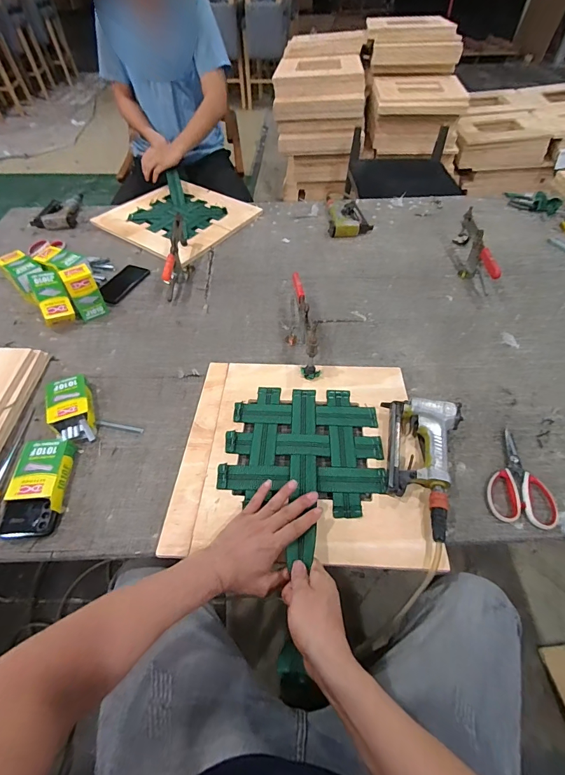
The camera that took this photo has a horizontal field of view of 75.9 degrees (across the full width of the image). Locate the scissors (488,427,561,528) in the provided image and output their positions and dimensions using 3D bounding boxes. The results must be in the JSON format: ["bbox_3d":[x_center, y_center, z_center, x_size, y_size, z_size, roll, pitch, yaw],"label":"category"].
[{"bbox_3d":[0.410,0.153,0.638,0.104,0.014,0.178,8,51,7],"label":"scissors"}]

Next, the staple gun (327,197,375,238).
[{"bbox_3d":[0.222,-0.592,1.238,0.145,0.044,0.233,-1,50,0],"label":"staple gun"}]

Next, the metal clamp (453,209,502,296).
[{"bbox_3d":[0.542,-0.380,1.023,0.055,0.099,0.298,7,51,6],"label":"metal clamp"}]

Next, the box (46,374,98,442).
[{"bbox_3d":[-0.423,0.046,0.726,0.079,0.036,0.165,-19,53,-15],"label":"box"}]

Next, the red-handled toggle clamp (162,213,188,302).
[{"bbox_3d":[-0.302,-0.370,1.010,0.027,0.114,0.261,-1,51,-1],"label":"red-handled toggle clamp"}]

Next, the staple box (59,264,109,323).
[{"bbox_3d":[-0.493,-0.235,0.903,0.067,0.124,0.058,-31,57,-23],"label":"staple box"}]

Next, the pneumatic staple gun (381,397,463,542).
[{"bbox_3d":[0.249,0.131,0.628,0.131,0.052,0.246,5,51,4],"label":"pneumatic staple gun"}]

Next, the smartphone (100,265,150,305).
[{"bbox_3d":[-0.452,-0.299,1.025,0.078,0.017,0.180,14,52,12],"label":"smartphone"}]

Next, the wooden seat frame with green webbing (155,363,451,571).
[{"bbox_3d":[0.034,0.104,0.660,0.418,0.031,0.386,4,51,3],"label":"wooden seat frame with green webbing"}]

